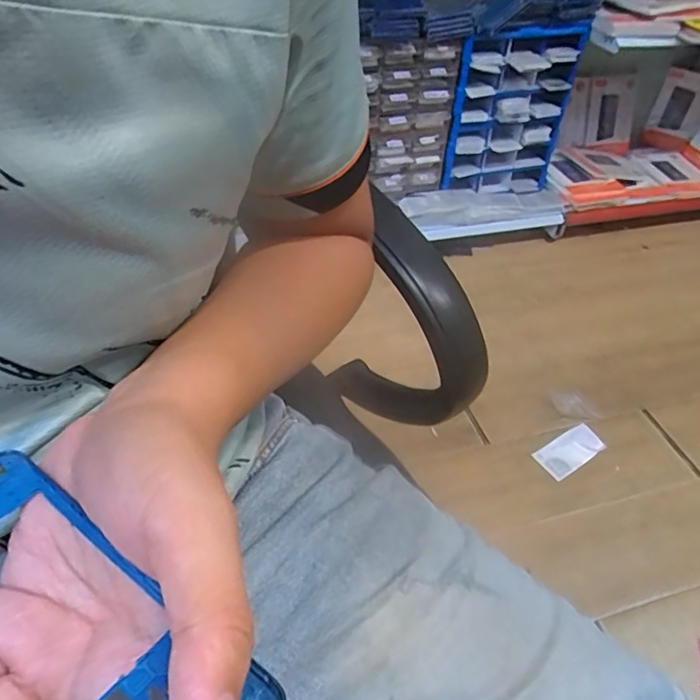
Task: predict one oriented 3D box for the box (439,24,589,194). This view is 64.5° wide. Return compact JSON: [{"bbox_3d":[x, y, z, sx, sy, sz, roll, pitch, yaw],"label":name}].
[{"bbox_3d":[0.458,-0.683,1.634,0.408,0.462,0.138,-12,43,-20],"label":"box"}]

